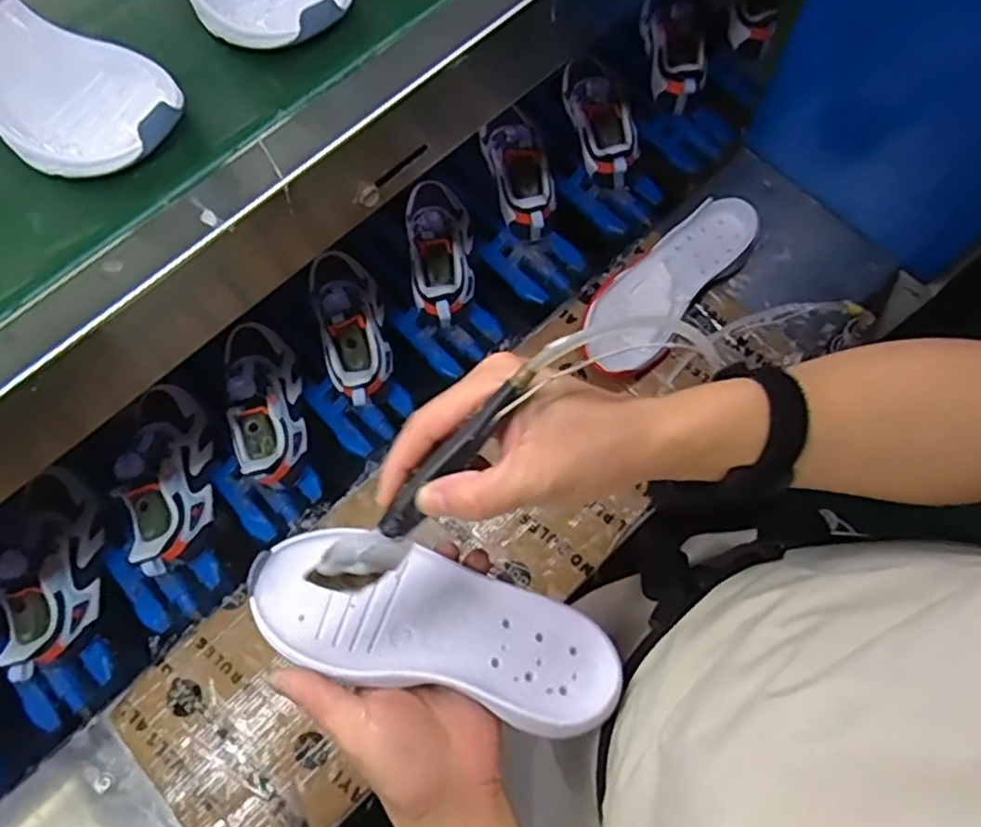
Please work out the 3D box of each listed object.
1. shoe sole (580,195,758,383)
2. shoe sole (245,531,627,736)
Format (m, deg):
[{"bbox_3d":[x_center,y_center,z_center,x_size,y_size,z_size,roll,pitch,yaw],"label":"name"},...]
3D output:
[{"bbox_3d":[0.192,-0.145,0.744,0.094,0.036,0.233,40,78,12],"label":"shoe sole"},{"bbox_3d":[-0.030,0.123,0.396,0.207,0.029,0.076,16,74,-3],"label":"shoe sole"}]

